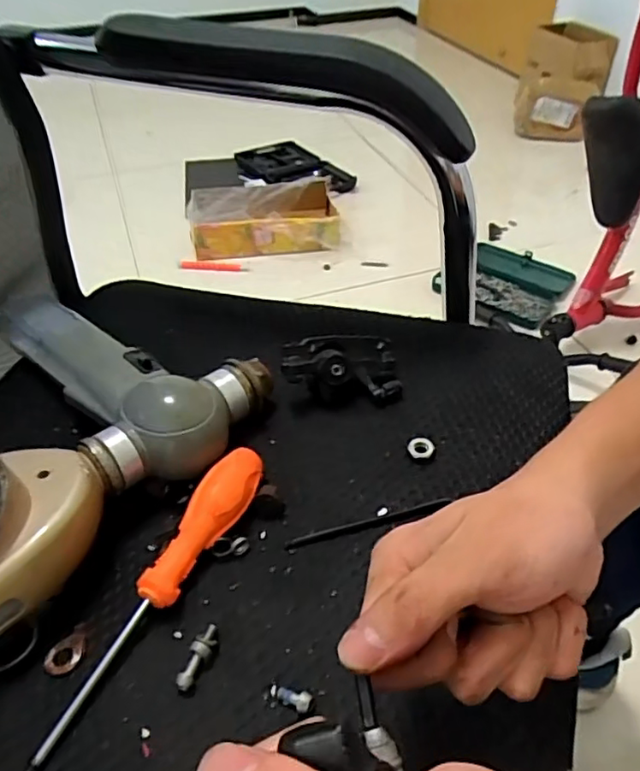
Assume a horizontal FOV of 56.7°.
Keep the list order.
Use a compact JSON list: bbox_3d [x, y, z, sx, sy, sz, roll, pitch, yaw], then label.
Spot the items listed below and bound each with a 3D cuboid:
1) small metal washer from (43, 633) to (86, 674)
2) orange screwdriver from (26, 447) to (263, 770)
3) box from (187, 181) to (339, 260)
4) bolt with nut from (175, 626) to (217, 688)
[{"bbox_3d":[-0.132,0.138,0.306,0.020,0.004,0.019,-6,45,-7],"label":"small metal washer"},{"bbox_3d":[-0.084,0.107,0.317,0.028,0.023,0.193,18,45,17],"label":"orange screwdriver"},{"bbox_3d":[-0.135,-0.417,1.470,0.364,0.104,0.207,-5,43,-6],"label":"box"},{"bbox_3d":[-0.062,0.137,0.302,0.010,0.008,0.034,14,45,14],"label":"bolt with nut"}]

